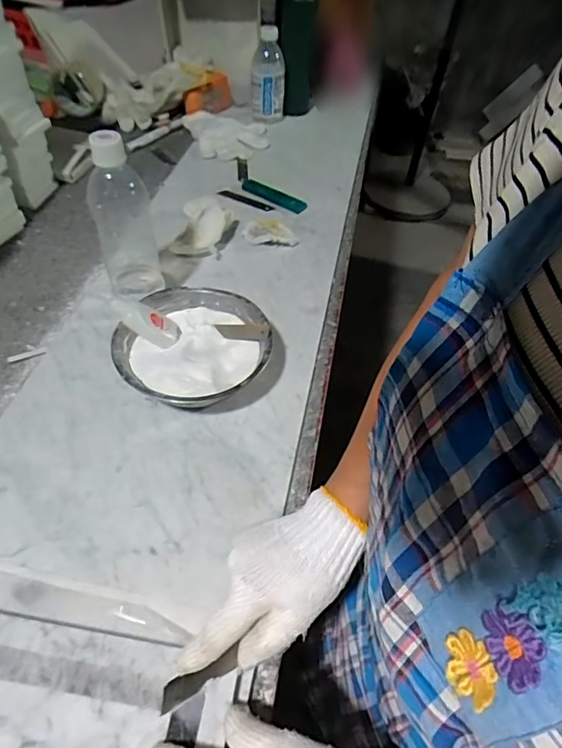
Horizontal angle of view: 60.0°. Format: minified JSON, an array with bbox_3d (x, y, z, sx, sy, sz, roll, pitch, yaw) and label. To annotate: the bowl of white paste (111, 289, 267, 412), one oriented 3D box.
[{"bbox_3d":[-0.092,-0.025,0.532,0.153,0.052,0.157,1,51,-1],"label":"bowl of white paste"}]

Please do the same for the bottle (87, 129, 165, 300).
[{"bbox_3d":[-0.175,-0.173,0.537,0.065,0.178,0.060,-12,54,-14],"label":"bottle"}]

